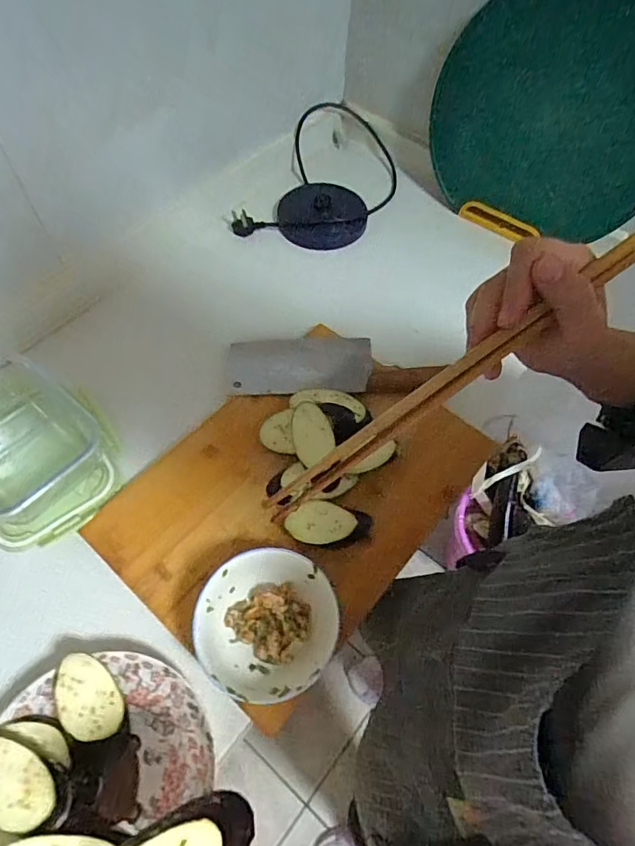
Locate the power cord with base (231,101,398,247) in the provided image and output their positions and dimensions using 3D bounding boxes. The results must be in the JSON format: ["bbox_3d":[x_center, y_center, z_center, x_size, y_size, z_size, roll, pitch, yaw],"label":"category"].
[{"bbox_3d":[0.014,-0.389,0.808,0.193,0.087,0.299,27,62,13],"label":"power cord with base"}]

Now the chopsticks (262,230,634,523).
[{"bbox_3d":[0.086,-0.029,0.298,0.292,0.014,0.011,-37,64,11],"label":"chopsticks"}]

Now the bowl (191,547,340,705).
[{"bbox_3d":[-0.047,0.188,0.458,0.124,0.060,0.120,1,60,-2],"label":"bowl"}]

